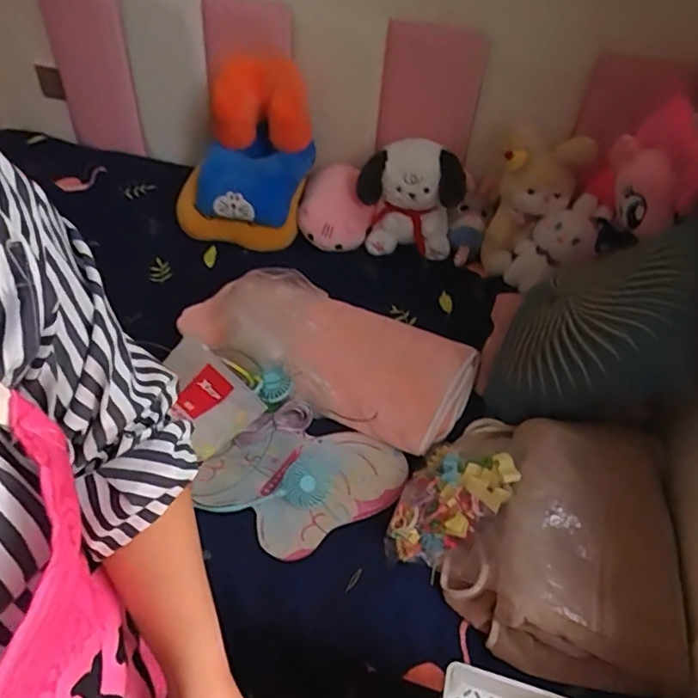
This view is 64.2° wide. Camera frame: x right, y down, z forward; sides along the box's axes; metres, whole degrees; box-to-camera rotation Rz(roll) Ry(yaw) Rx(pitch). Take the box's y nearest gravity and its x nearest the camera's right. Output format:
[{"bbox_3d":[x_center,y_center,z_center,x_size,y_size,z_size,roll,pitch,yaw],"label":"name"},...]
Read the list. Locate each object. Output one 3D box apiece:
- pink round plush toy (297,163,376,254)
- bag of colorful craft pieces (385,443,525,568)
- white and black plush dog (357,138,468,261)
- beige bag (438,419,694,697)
[{"bbox_3d":[-0.031,-0.367,1.449,0.198,0.158,0.193,-1,45,-3],"label":"pink round plush toy"},{"bbox_3d":[0.155,0.238,0.866,0.149,0.080,0.211,26,50,23],"label":"bag of colorful craft pieces"},{"bbox_3d":[0.151,-0.382,1.404,0.261,0.256,0.171,6,45,4],"label":"white and black plush dog"},{"bbox_3d":[0.321,0.260,0.832,0.327,0.119,0.399,9,45,7],"label":"beige bag"}]

